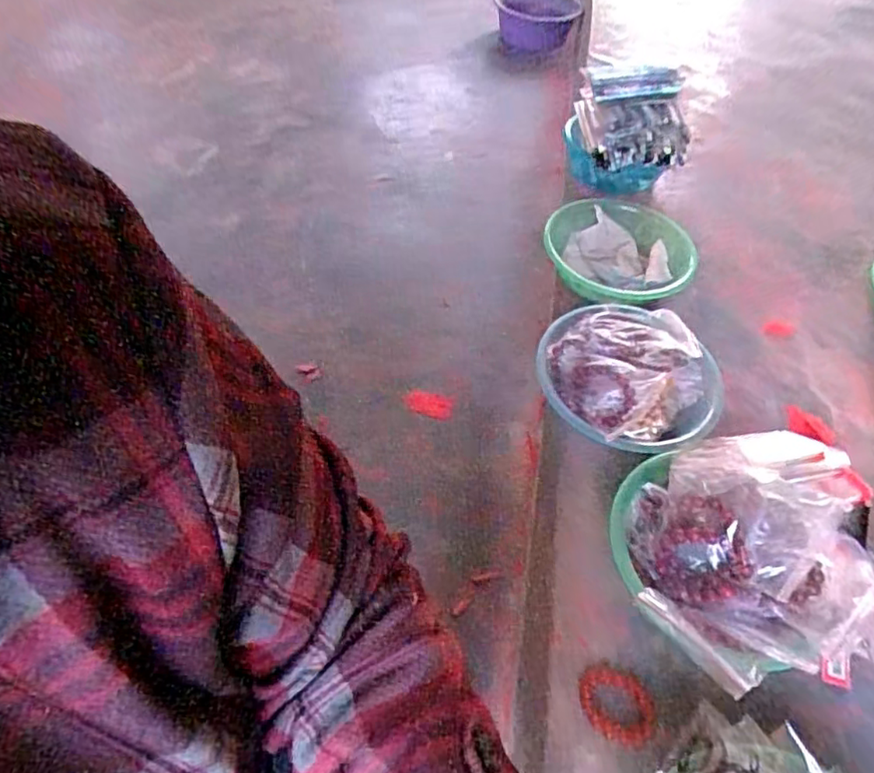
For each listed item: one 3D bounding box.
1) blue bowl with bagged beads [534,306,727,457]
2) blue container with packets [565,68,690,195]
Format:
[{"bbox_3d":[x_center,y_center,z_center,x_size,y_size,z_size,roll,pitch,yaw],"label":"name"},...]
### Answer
[{"bbox_3d":[0.253,-0.017,0.793,0.227,0.080,0.220,39,59,23],"label":"blue bowl with bagged beads"},{"bbox_3d":[0.348,-0.469,1.101,0.189,0.215,0.141,6,52,0],"label":"blue container with packets"}]

